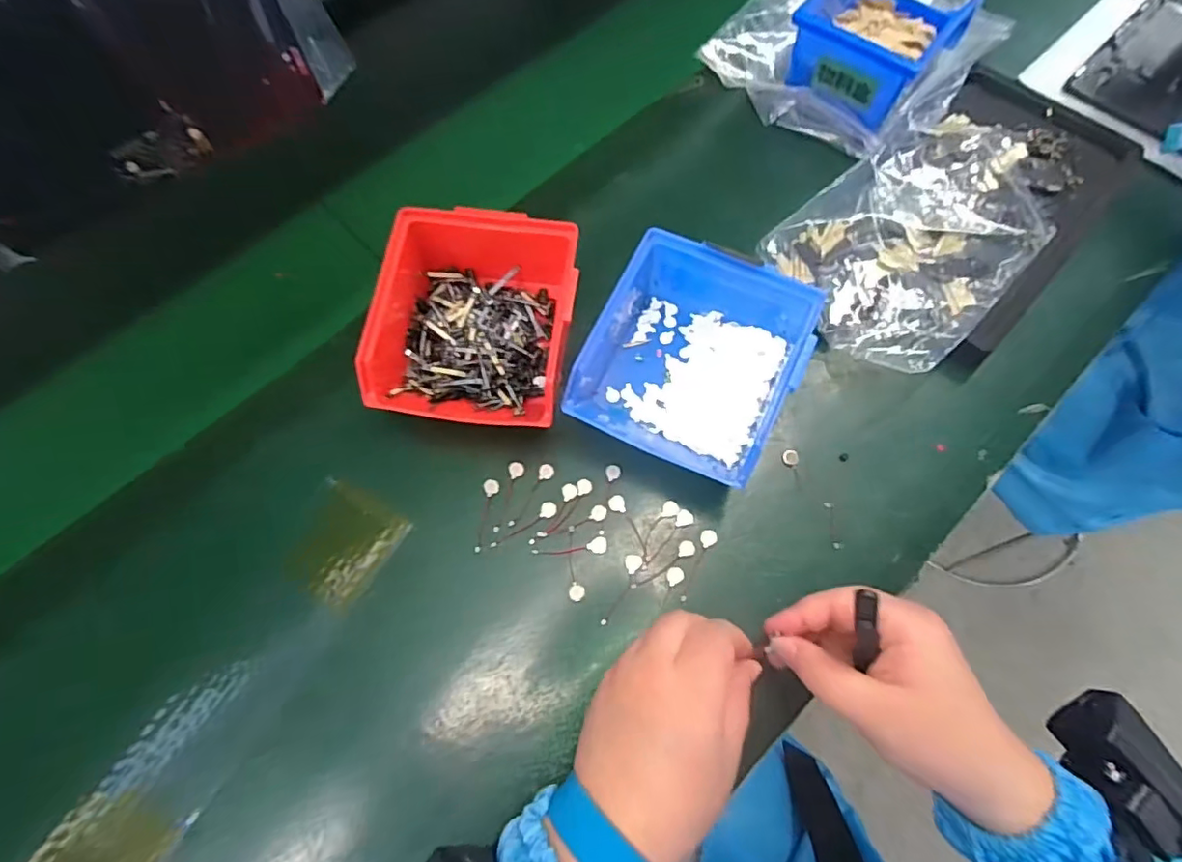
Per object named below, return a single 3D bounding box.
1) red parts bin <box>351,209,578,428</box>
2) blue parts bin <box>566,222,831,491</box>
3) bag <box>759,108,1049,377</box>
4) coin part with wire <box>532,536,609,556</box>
[{"bbox_3d":[-0.072,-0.072,0.384,0.122,0.067,0.142,8,67,7],"label":"red parts bin"},{"bbox_3d":[0.066,-0.047,0.374,0.128,0.061,0.137,19,69,11],"label":"blue parts bin"},{"bbox_3d":[0.247,-0.145,0.424,0.226,0.036,0.135,-39,70,-13],"label":"bag"},{"bbox_3d":[-0.013,0.075,0.359,0.047,0.004,0.010,-9,69,-1],"label":"coin part with wire"}]

